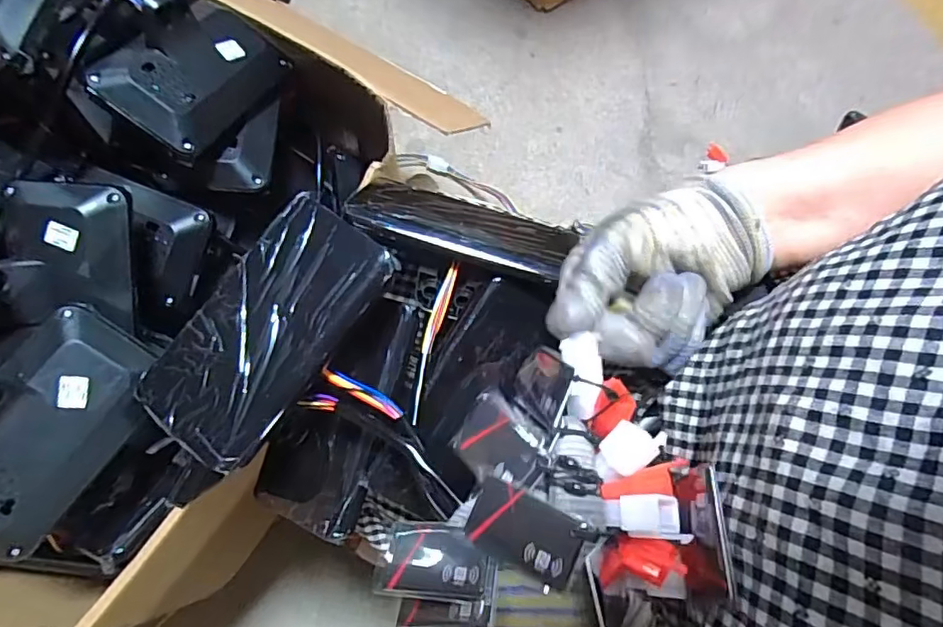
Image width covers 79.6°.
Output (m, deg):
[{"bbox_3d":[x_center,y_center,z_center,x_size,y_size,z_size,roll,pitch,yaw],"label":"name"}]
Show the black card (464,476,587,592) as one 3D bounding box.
[{"bbox_3d":[0.022,0.094,0.246,0.048,0.005,0.029,18,81,27],"label":"black card"}]

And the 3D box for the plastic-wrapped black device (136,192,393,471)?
[{"bbox_3d":[-0.125,0.008,0.345,0.089,0.021,0.161,34,78,7],"label":"plastic-wrapped black device"}]

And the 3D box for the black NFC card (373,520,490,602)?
[{"bbox_3d":[-0.017,0.113,0.261,0.051,0.005,0.034,-6,43,18],"label":"black NFC card"}]

